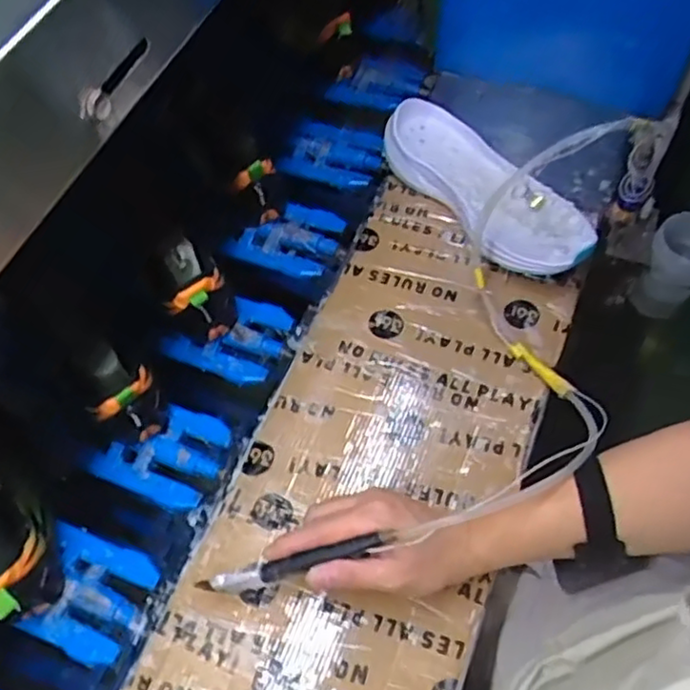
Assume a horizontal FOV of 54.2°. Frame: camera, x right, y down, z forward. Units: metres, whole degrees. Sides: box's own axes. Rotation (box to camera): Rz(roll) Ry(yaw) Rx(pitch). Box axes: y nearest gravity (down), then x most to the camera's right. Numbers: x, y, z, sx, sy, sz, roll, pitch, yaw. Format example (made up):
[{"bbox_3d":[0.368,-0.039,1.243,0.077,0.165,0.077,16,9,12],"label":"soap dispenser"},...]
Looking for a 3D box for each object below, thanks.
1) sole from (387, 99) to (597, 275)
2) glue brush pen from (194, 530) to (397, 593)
[{"bbox_3d":[0.152,-0.165,0.707,0.102,0.050,0.258,-30,66,-15],"label":"sole"},{"bbox_3d":[-0.043,0.165,0.505,0.147,0.022,0.015,-20,57,17],"label":"glue brush pen"}]

